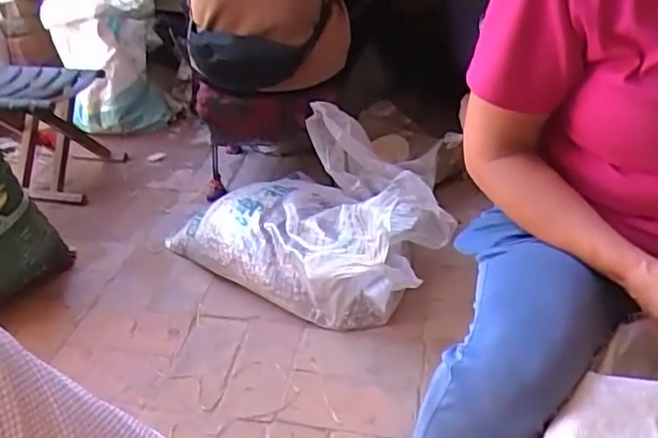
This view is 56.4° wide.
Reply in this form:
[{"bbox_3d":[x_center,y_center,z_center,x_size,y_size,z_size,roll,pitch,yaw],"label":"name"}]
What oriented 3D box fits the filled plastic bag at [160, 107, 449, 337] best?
[{"bbox_3d":[-0.043,-0.010,1.263,0.514,0.262,0.334,22,44,30],"label":"filled plastic bag"}]

